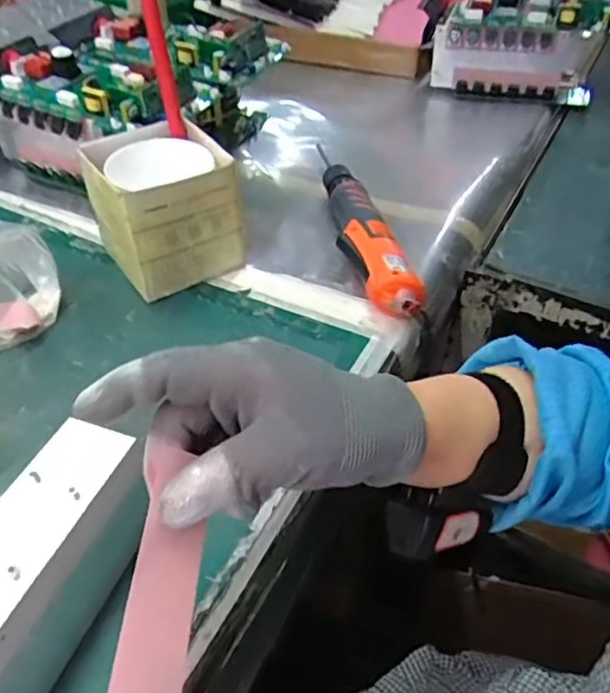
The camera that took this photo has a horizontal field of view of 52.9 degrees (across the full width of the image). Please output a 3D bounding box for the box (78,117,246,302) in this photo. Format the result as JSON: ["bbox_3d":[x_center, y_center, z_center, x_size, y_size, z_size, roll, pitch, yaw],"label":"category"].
[{"bbox_3d":[-0.133,-0.129,0.573,0.107,0.115,0.118,-26,51,-23],"label":"box"}]

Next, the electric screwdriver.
[{"bbox_3d":[0.050,-0.116,0.599,0.046,0.047,0.255,-10,47,-10],"label":"electric screwdriver"}]

